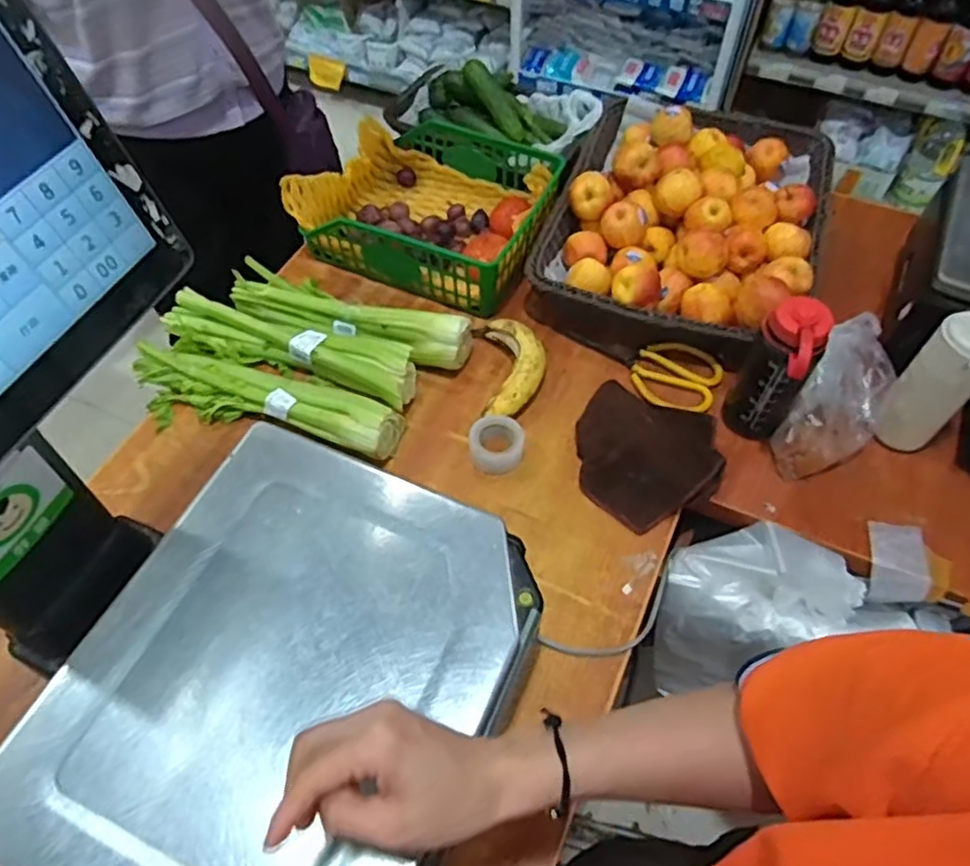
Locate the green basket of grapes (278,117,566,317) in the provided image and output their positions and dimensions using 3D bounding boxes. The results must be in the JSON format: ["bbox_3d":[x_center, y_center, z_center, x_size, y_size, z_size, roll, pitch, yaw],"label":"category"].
[{"bbox_3d":[-0.074,-0.309,0.948,0.310,0.093,0.251,22,58,14],"label":"green basket of grapes"}]

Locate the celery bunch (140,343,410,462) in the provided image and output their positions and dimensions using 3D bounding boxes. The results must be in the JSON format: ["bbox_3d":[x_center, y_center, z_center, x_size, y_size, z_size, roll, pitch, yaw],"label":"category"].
[{"bbox_3d":[-0.248,-0.032,0.780,0.315,0.052,0.080,14,57,9],"label":"celery bunch"}]

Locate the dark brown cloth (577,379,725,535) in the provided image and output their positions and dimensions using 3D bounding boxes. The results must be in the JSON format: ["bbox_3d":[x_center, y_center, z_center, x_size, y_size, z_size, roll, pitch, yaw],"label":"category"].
[{"bbox_3d":[0.171,0.022,0.754,0.157,0.046,0.147,30,61,19],"label":"dark brown cloth"}]

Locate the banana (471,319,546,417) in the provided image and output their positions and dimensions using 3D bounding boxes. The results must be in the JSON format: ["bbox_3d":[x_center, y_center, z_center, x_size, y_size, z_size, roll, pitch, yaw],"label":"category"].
[{"bbox_3d":[0.032,-0.074,0.823,0.078,0.033,0.147,-4,56,-2],"label":"banana"}]

